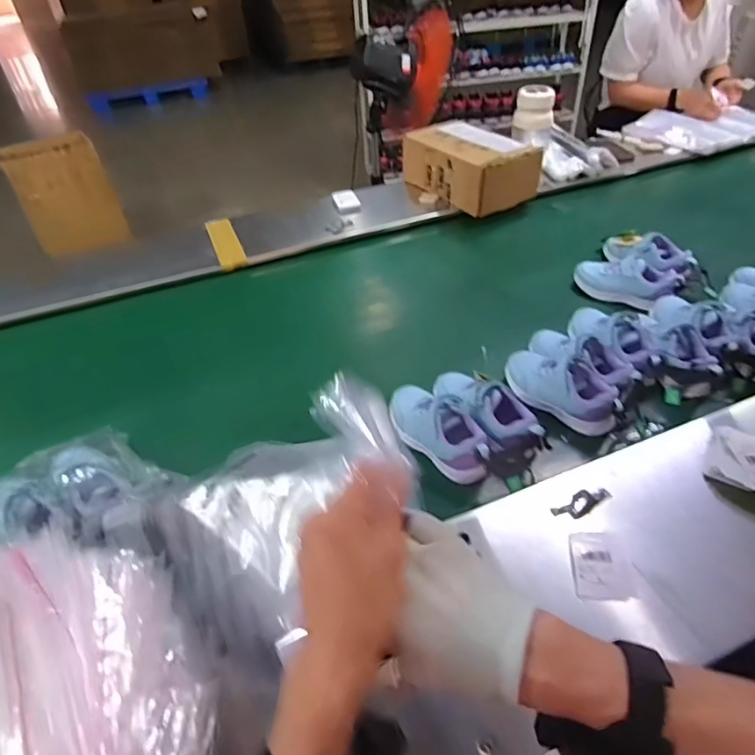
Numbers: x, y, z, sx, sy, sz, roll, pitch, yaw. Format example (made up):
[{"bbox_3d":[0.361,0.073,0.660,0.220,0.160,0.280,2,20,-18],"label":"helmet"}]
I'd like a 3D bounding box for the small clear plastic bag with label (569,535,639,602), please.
[{"bbox_3d":[0.251,0.208,0.577,0.068,0.012,0.078,2,43,6],"label":"small clear plastic bag with label"}]

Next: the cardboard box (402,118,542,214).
[{"bbox_3d":[0.232,-0.552,1.340,0.211,0.127,0.323,-27,47,-23],"label":"cardboard box"}]

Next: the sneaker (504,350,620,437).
[{"bbox_3d":[0.271,0.009,0.775,0.180,0.063,0.073,32,54,33],"label":"sneaker"}]

